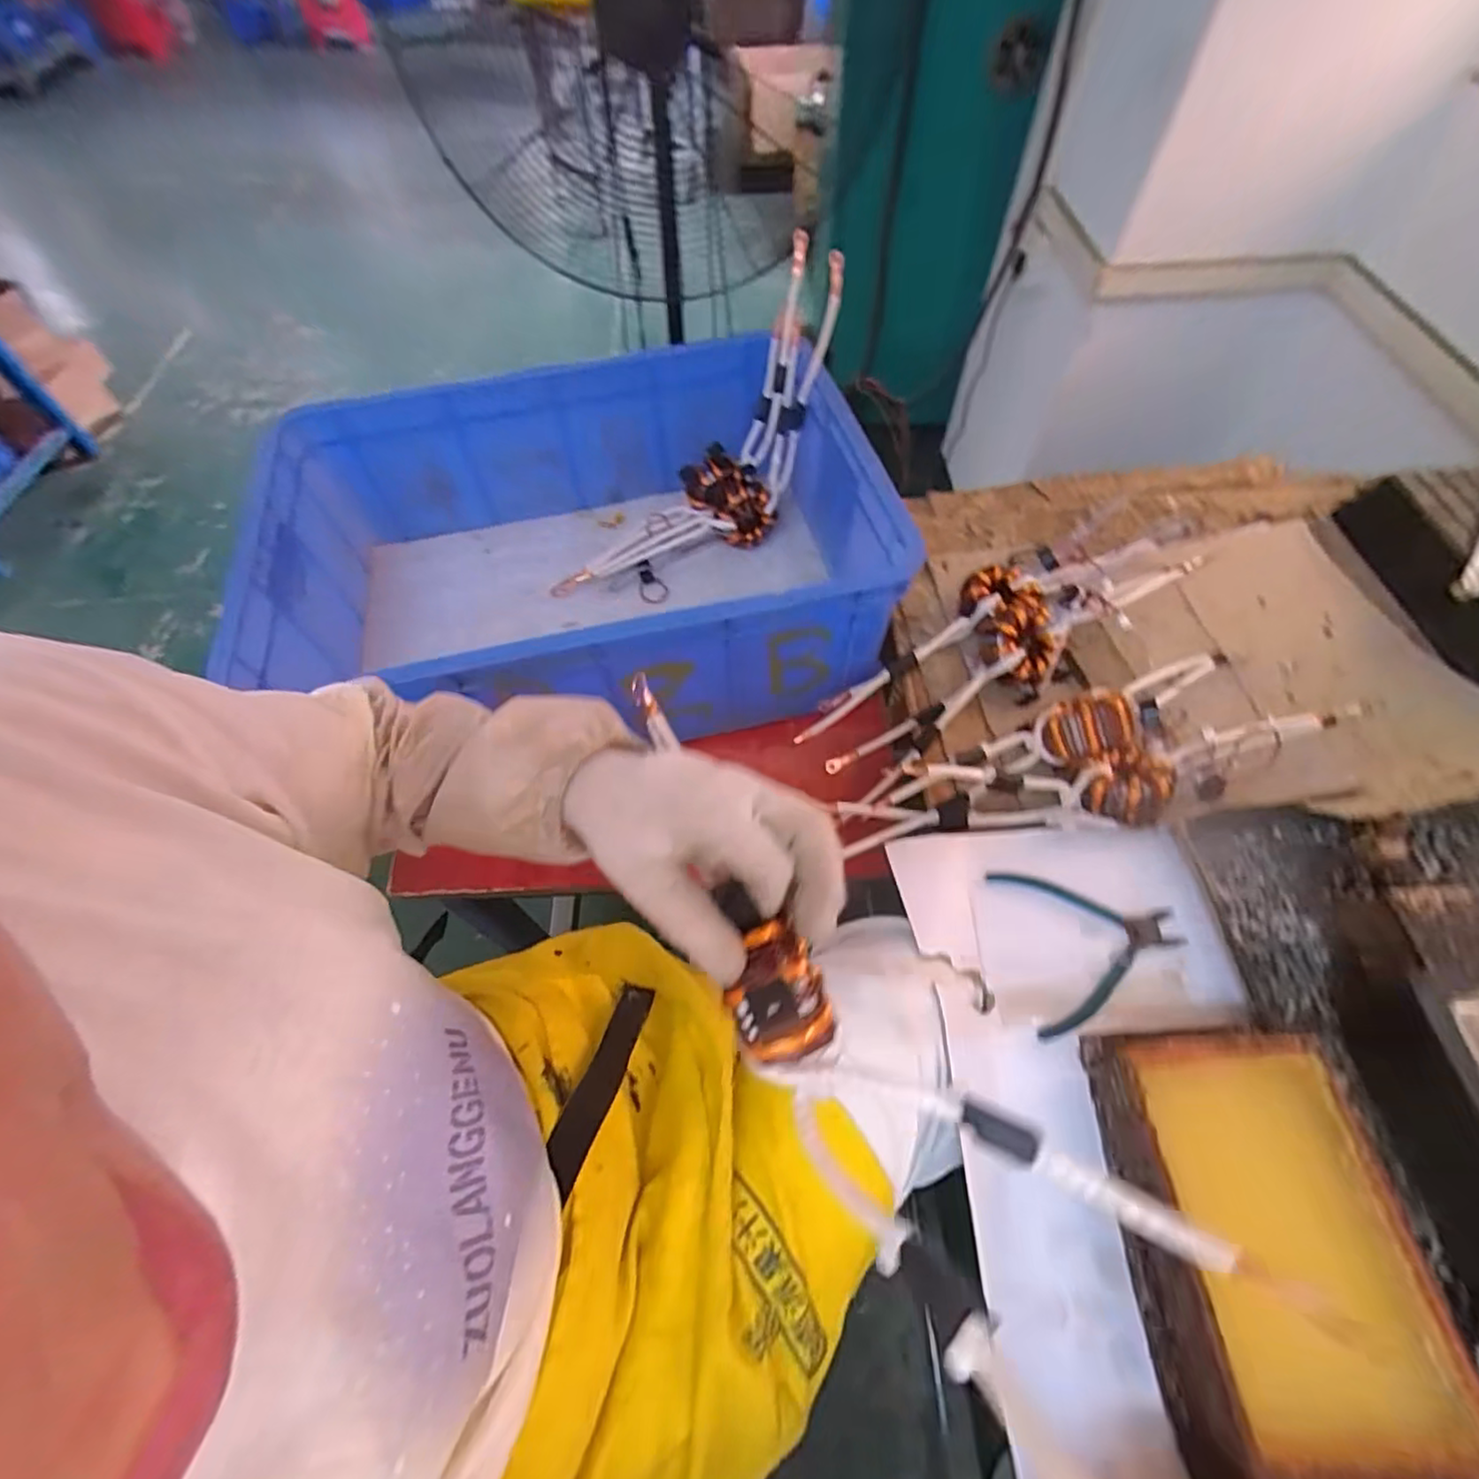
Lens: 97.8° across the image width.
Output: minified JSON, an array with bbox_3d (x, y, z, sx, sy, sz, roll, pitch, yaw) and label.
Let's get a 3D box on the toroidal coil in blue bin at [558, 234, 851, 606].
[{"bbox_3d":[-0.020,-0.324,0.773,0.468,0.133,0.131,-50,64,13],"label":"toroidal coil in blue bin"}]

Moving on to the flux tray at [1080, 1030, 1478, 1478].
[{"bbox_3d":[0.314,0.291,0.389,0.135,0.064,0.208,-4,58,-1],"label":"flux tray"}]

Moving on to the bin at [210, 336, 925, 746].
[{"bbox_3d":[-0.166,-0.207,0.720,0.603,0.208,0.431,-12,58,-6],"label":"bin"}]

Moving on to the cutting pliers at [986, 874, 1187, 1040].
[{"bbox_3d":[0.283,0.158,0.514,0.135,0.006,0.123,-8,58,-3],"label":"cutting pliers"}]

